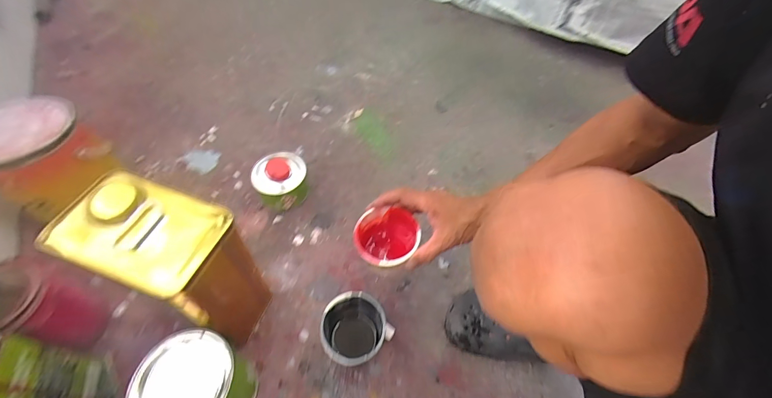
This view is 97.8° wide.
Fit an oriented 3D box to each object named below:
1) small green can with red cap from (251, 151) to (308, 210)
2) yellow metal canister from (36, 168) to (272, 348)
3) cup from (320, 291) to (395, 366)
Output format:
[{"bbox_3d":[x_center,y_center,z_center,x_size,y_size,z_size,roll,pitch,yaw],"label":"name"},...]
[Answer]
[{"bbox_3d":[-0.208,-0.033,0.675,0.101,0.072,0.110,3,56,-4],"label":"small green can with red cap"},{"bbox_3d":[-0.274,0.101,0.464,0.172,0.253,0.111,16,56,6],"label":"yellow metal canister"},{"bbox_3d":[-0.047,0.202,0.511,0.094,0.088,0.100,3,56,-4],"label":"cup"}]

